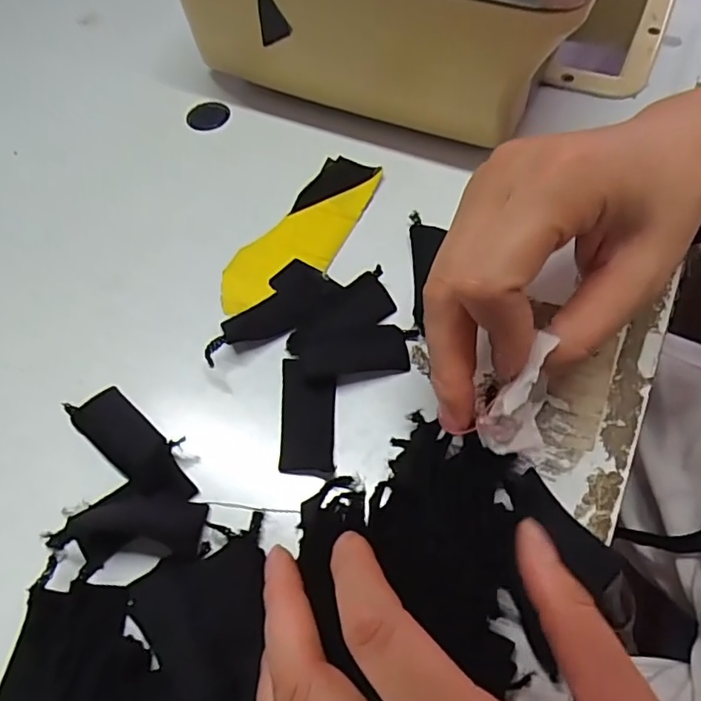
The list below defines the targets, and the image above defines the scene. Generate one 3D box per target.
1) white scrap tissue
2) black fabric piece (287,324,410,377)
[{"bbox_3d":[0.056,0.016,0.185,0.020,0.042,0.014,19,25,14],"label":"white scrap tissue"},{"bbox_3d":[-0.001,-0.001,0.242,0.050,0.007,0.030,-3,51,-5],"label":"black fabric piece"}]

